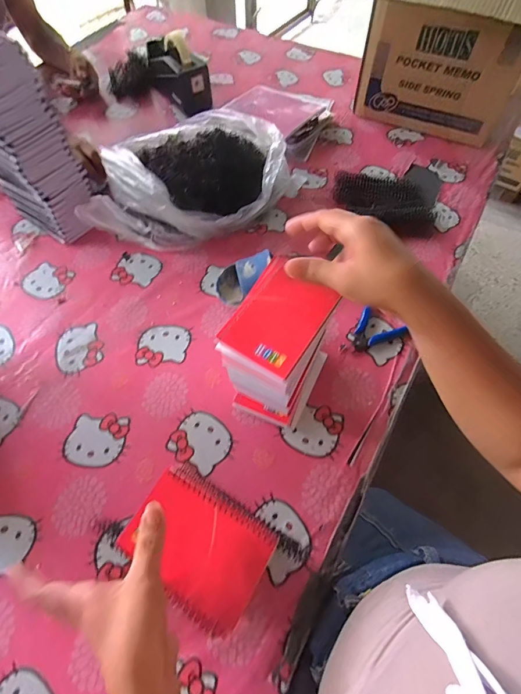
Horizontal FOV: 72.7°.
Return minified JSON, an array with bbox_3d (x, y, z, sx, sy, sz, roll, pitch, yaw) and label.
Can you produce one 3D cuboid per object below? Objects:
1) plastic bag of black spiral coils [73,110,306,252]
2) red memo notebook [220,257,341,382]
[{"bbox_3d":[-0.110,-0.327,0.674,0.358,0.105,0.308,0,61,0],"label":"plastic bag of black spiral coils"},{"bbox_3d":[0.020,-0.035,0.367,0.086,0.008,0.121,30,65,15],"label":"red memo notebook"}]

